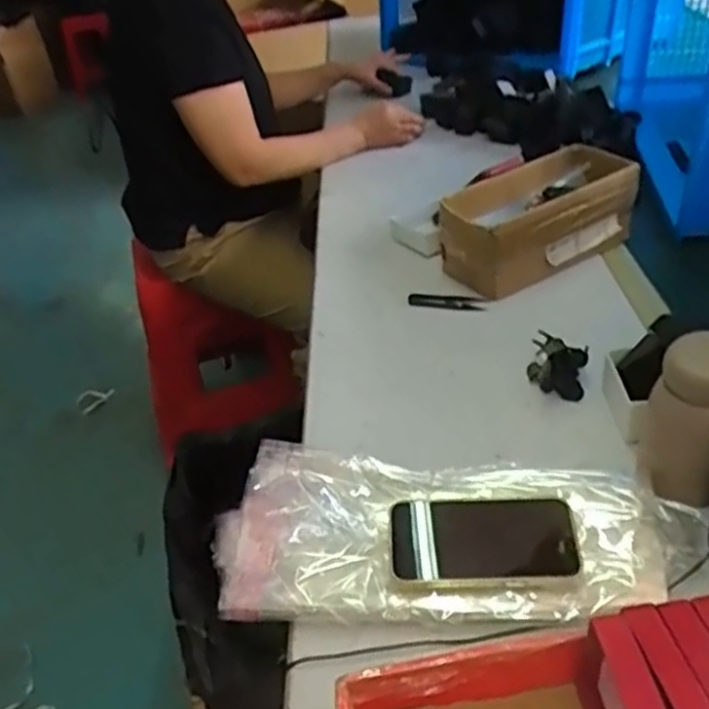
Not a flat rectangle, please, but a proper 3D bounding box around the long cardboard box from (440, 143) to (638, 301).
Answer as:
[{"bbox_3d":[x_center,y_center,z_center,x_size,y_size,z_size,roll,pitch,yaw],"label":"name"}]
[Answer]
[{"bbox_3d":[0.252,-0.184,0.962,0.283,0.100,0.127,-27,40,-25],"label":"long cardboard box"}]

